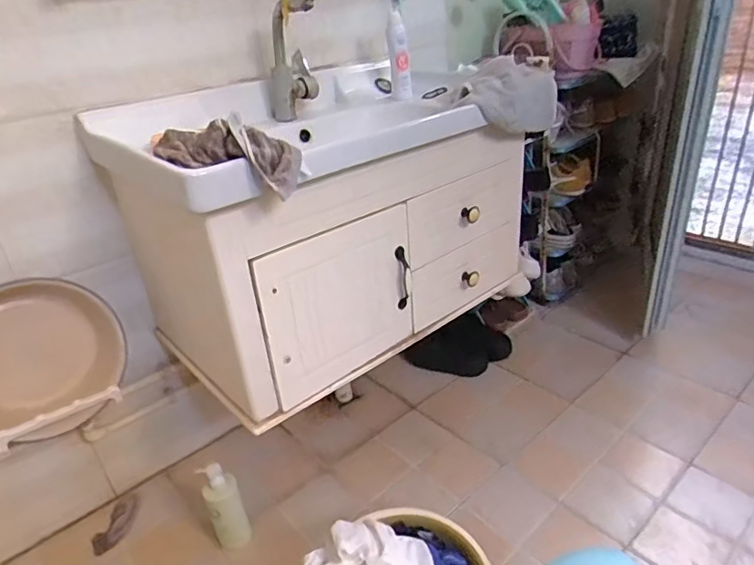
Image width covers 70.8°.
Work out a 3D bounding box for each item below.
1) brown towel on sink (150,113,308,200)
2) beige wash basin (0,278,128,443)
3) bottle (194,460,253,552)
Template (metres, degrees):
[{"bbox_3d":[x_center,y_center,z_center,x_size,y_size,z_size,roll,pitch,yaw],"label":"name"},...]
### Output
[{"bbox_3d":[-0.221,-0.181,0.757,0.213,0.089,0.077,5,31,17],"label":"brown towel on sink"},{"bbox_3d":[-0.603,0.133,0.942,0.282,0.275,0.097,-22,17,-30],"label":"beige wash basin"},{"bbox_3d":[-0.318,0.473,1.117,0.070,0.206,0.065,-18,32,-23],"label":"bottle"}]

